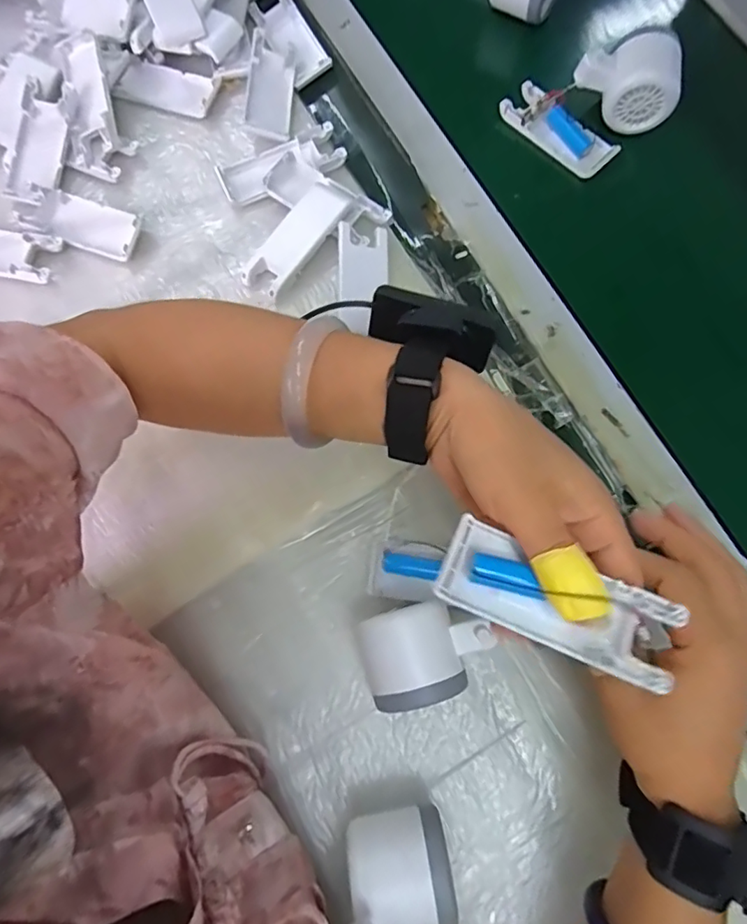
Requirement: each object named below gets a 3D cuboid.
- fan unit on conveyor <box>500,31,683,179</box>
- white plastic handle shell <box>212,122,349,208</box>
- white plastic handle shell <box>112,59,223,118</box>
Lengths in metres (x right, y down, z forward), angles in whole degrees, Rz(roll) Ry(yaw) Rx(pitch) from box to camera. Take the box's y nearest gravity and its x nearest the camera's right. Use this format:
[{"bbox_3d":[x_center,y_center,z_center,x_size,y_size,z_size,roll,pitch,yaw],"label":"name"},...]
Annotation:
[{"bbox_3d":[0.194,-0.320,0.451,0.110,0.056,0.117,43,80,9],"label":"fan unit on conveyor"},{"bbox_3d":[-0.077,-0.249,0.440,0.103,0.015,0.042,-23,78,-6],"label":"white plastic handle shell"},{"bbox_3d":[-0.179,-0.330,0.462,0.083,0.009,0.042,13,77,3],"label":"white plastic handle shell"}]

